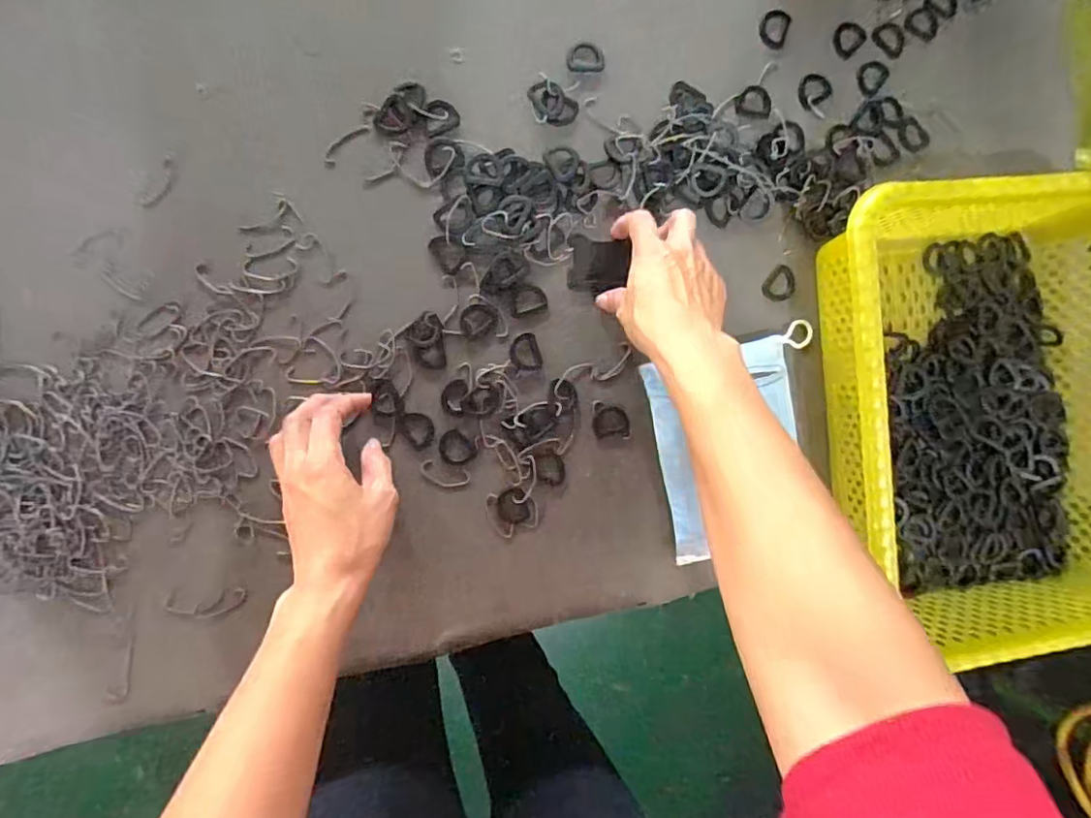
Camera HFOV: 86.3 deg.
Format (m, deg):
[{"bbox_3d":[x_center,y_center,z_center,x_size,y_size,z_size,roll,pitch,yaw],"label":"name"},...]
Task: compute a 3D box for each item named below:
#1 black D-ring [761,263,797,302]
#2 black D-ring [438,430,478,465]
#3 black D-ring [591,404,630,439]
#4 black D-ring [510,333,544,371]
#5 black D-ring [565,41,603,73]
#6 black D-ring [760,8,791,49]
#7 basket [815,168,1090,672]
[{"bbox_3d":[0.194,-0.103,0.480,0.026,0.004,0.029,36,86,-9],"label":"black D-ring"},{"bbox_3d":[-0.068,0.031,0.447,0.029,0.004,0.024,42,85,-8],"label":"black D-ring"},{"bbox_3d":[0.052,0.010,0.460,0.030,0.004,0.025,-6,93,-9],"label":"black D-ring"},{"bbox_3d":[-0.016,-0.042,0.447,0.023,0.004,0.030,-19,95,-8],"label":"black D-ring"},{"bbox_3d":[0.031,-0.270,0.446,0.029,0.004,0.022,-4,92,-9],"label":"black D-ring"},{"bbox_3d":[0.184,-0.306,0.469,0.023,0.006,0.029,16,89,-10],"label":"black D-ring"},{"bbox_3d":[0.343,0.009,0.451,0.244,0.086,0.338,-8,93,-9],"label":"basket"}]

